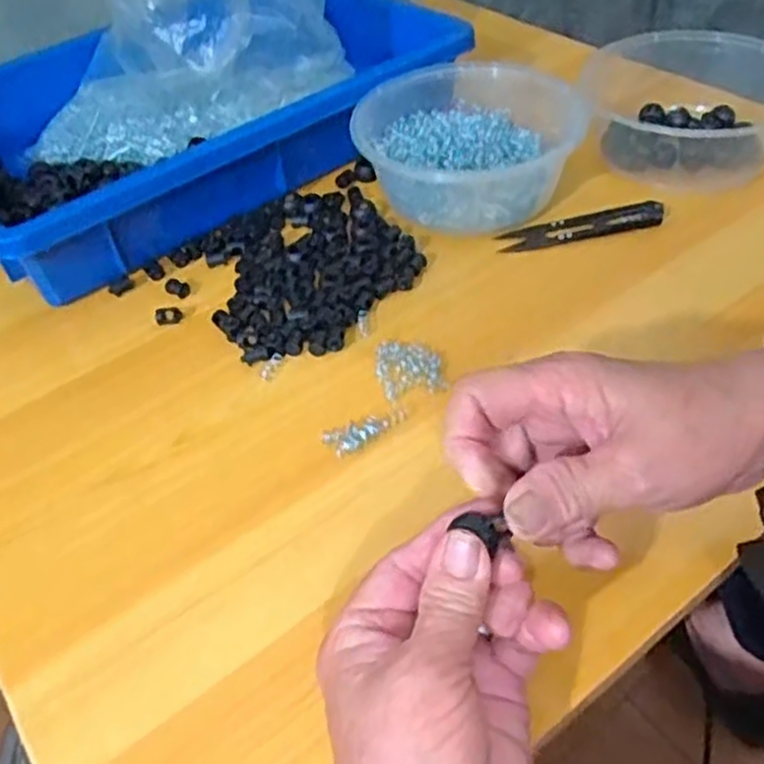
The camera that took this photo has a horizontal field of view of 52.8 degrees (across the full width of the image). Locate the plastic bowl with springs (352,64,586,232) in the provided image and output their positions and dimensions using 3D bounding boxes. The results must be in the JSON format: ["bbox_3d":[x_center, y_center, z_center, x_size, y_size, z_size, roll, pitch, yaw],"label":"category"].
[{"bbox_3d":[0.053,-0.150,0.494,0.133,0.049,0.134,-3,45,3],"label":"plastic bowl with springs"}]

